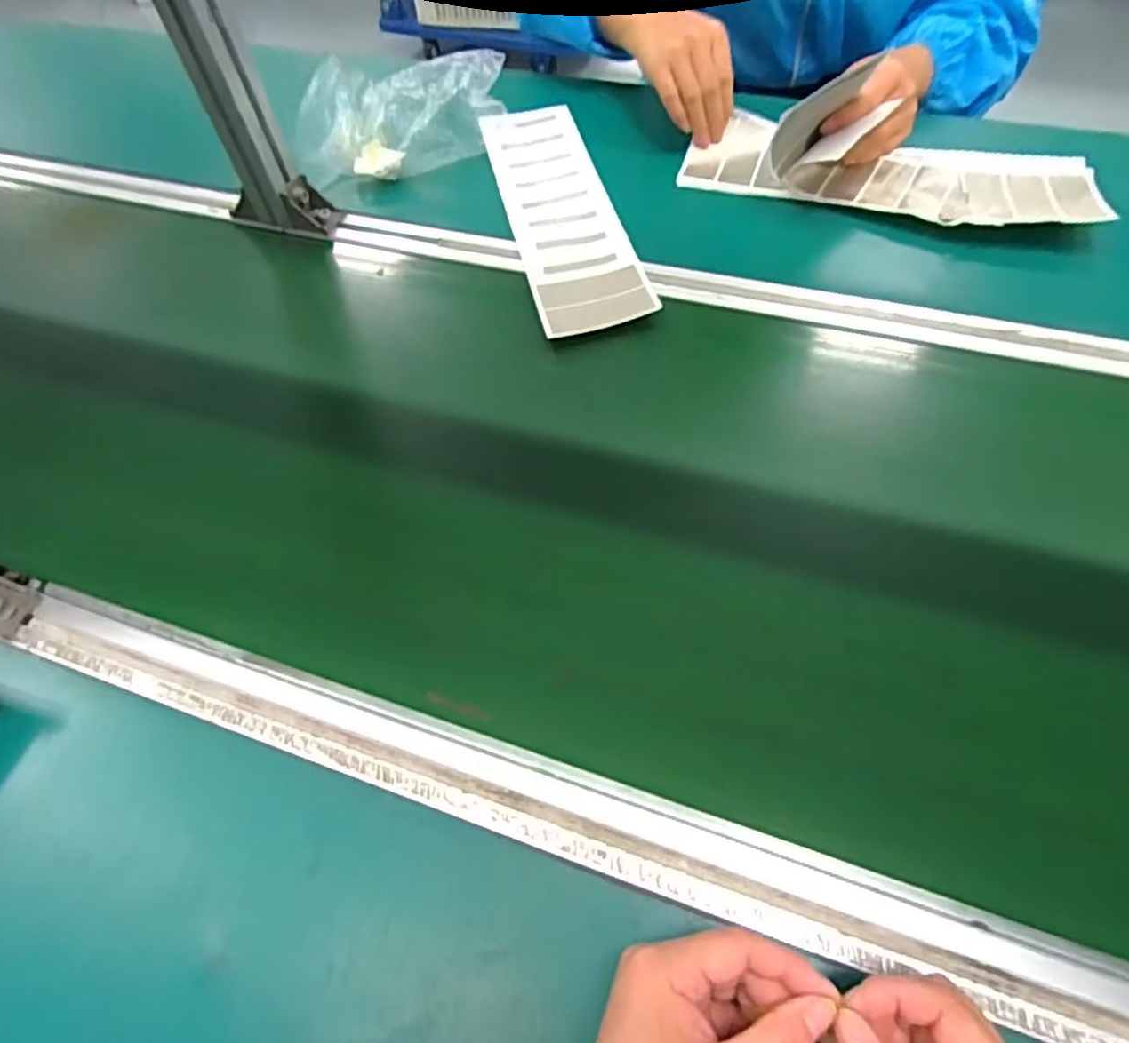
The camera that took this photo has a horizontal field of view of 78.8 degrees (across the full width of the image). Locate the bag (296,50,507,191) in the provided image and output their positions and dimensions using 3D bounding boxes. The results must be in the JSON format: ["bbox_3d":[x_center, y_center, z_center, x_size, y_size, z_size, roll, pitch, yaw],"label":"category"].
[{"bbox_3d":[-0.167,-0.410,0.709,0.207,0.090,0.089,1,59,5],"label":"bag"}]

